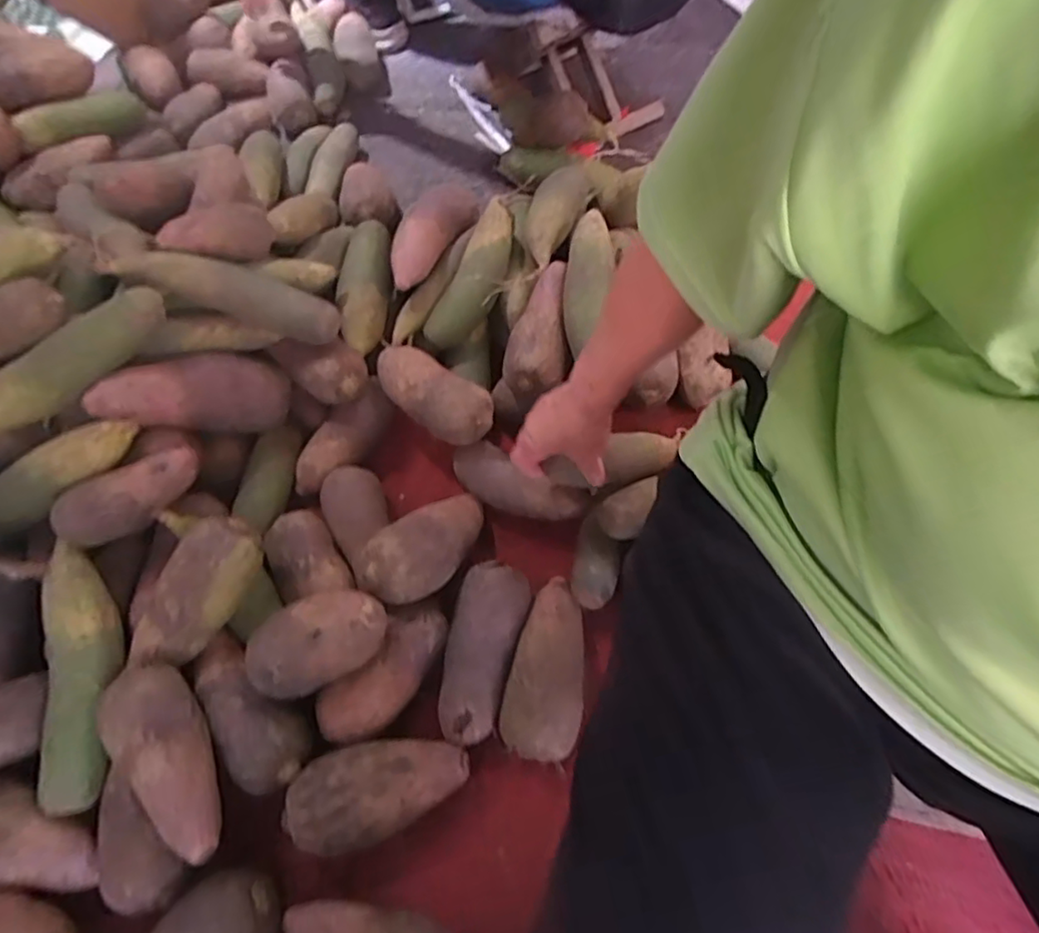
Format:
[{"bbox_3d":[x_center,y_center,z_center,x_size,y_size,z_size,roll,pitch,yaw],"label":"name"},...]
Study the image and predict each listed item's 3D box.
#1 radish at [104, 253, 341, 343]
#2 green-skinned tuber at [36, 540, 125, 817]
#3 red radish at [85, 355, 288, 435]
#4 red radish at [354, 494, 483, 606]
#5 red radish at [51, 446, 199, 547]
[{"bbox_3d":[-0.309,-0.186,0.672,0.230,0.056,0.062,14,62,-14],"label":"radish"},{"bbox_3d":[-0.398,0.184,0.567,0.057,0.055,0.221,-10,63,-5],"label":"green-skinned tuber"},{"bbox_3d":[-0.341,-0.074,0.664,0.192,0.060,0.067,-6,59,-34],"label":"red radish"},{"bbox_3d":[-0.086,0.076,0.638,0.074,0.056,0.163,34,39,16],"label":"red radish"},{"bbox_3d":[-0.374,0.025,0.604,0.130,0.051,0.043,-26,66,-13],"label":"red radish"}]

